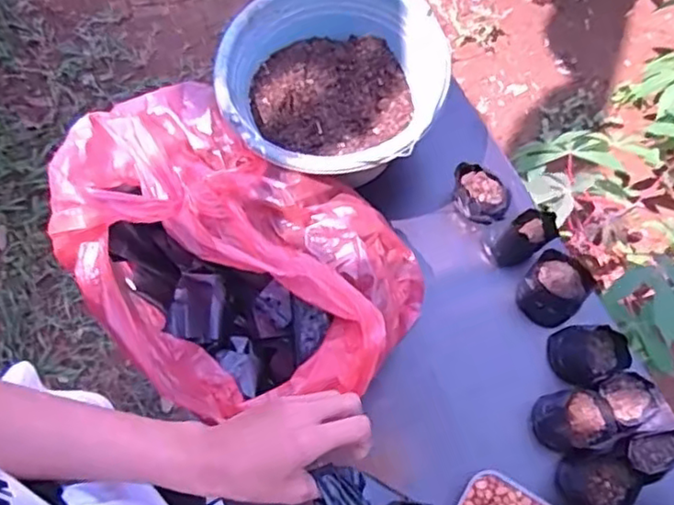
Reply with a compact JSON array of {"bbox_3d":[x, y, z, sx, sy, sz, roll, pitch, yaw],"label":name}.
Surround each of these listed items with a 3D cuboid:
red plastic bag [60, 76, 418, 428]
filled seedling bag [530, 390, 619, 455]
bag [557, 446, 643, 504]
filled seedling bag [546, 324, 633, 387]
[{"bbox_3d":[-0.108,0.006,0.671,0.365,0.193,0.278,34,73,7],"label":"red plastic bag"},{"bbox_3d":[0.258,0.185,0.704,0.071,0.053,0.062,-12,74,-8],"label":"filled seedling bag"},{"bbox_3d":[0.276,0.245,0.681,0.073,0.069,0.060,-9,73,-7],"label":"bag"},{"bbox_3d":[0.284,0.113,0.726,0.066,0.055,0.068,-18,74,-9],"label":"filled seedling bag"}]

